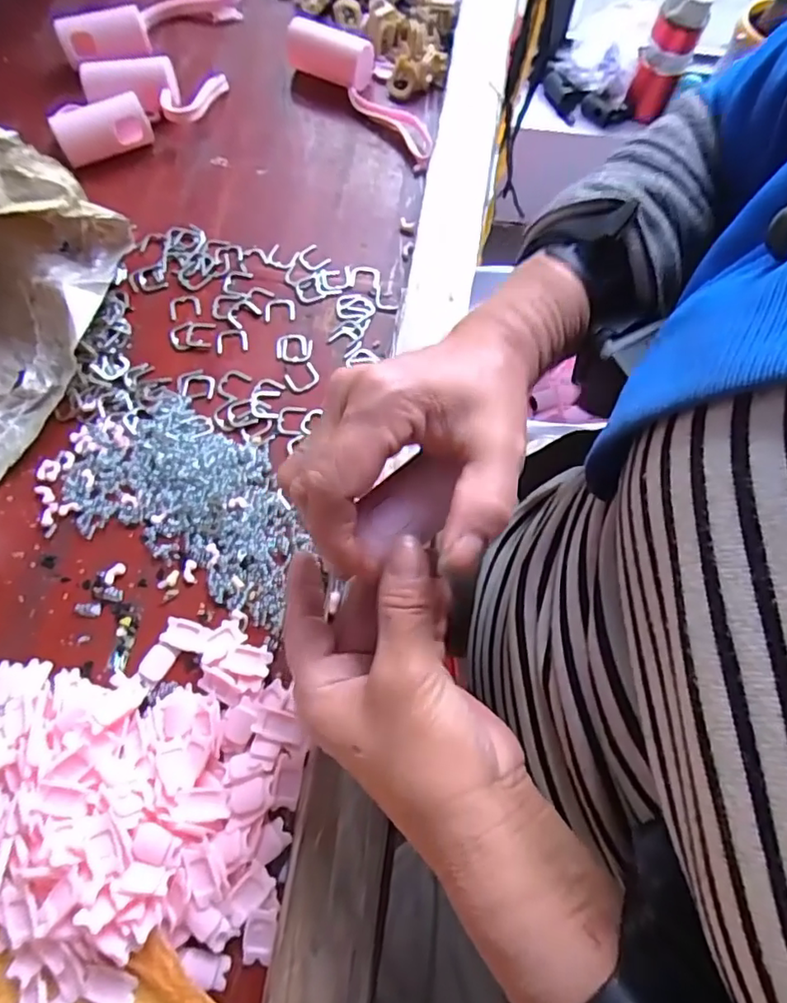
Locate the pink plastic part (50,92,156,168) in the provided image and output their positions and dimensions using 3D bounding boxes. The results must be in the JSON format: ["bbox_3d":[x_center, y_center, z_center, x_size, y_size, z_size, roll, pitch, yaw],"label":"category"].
[{"bbox_3d":[-0.208,-0.268,0.420,0.063,0.034,0.032,-22,70,-7],"label":"pink plastic part"}]

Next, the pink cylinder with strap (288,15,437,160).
[{"bbox_3d":[-0.017,-0.312,0.436,0.151,0.033,0.046,42,75,14],"label":"pink cylinder with strap"}]

